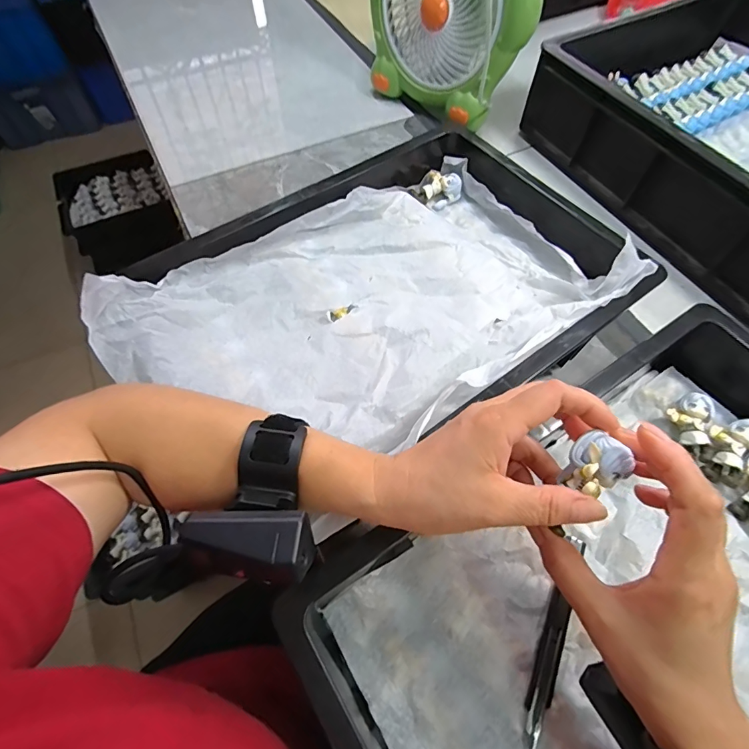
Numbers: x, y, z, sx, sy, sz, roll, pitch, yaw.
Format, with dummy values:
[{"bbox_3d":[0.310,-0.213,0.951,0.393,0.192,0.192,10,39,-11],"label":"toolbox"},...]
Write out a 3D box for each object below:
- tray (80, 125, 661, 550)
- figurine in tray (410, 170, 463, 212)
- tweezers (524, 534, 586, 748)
[{"bbox_3d":[0.018,-0.091,0.417,0.479,0.092,0.334,-37,68,-18],"label":"tray"},{"bbox_3d":[0.082,-0.236,0.529,0.048,0.022,0.050,36,67,18],"label":"figurine in tray"},{"bbox_3d":[0.130,0.189,0.302,0.016,0.008,0.143,24,68,8],"label":"tweezers"}]

